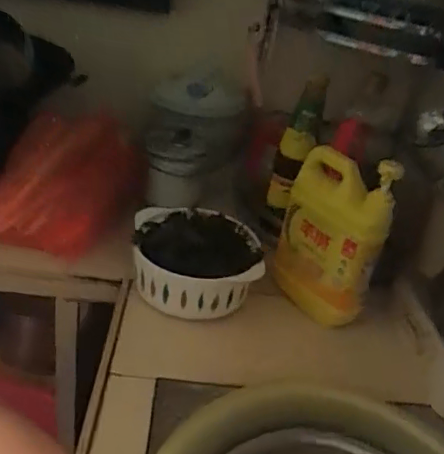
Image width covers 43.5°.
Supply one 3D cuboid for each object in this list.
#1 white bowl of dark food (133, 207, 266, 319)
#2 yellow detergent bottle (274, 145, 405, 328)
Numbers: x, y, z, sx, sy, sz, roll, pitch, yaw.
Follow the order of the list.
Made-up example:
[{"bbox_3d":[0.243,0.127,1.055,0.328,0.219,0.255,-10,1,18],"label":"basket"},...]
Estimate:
[{"bbox_3d":[-0.035,0.046,0.773,0.171,0.079,0.161,7,30,-4],"label":"white bowl of dark food"},{"bbox_3d":[0.142,0.012,0.747,0.143,0.224,0.074,20,31,18],"label":"yellow detergent bottle"}]

